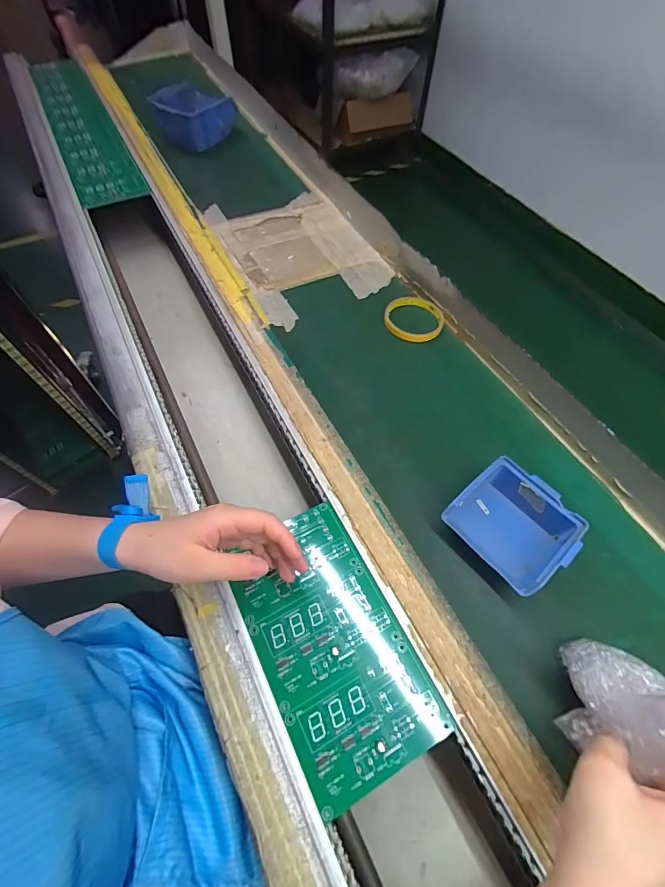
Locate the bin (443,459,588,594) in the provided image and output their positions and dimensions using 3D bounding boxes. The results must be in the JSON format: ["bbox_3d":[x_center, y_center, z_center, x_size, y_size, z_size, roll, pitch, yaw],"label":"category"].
[{"bbox_3d":[0.175,0.083,0.390,0.094,0.057,0.103,-37,66,-22],"label":"bin"}]

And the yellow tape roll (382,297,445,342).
[{"bbox_3d":[0.119,-0.182,0.571,0.085,0.012,0.086,1,58,-2],"label":"yellow tape roll"}]

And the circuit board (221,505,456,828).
[{"bbox_3d":[-0.005,0.178,0.363,0.122,0.005,0.224,-24,62,-16],"label":"circuit board"}]

